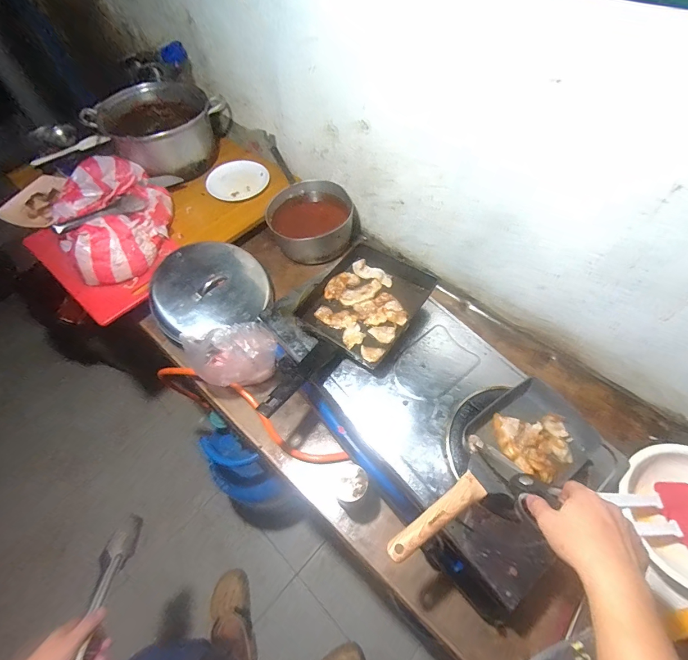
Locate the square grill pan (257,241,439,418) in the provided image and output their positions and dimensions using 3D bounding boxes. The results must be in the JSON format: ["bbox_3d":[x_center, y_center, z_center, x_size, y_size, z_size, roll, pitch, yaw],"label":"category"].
[{"bbox_3d":[-0.002,-0.003,0.751,0.212,0.065,0.445,30,63,18],"label":"square grill pan"}]

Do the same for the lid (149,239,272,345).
[{"bbox_3d":[-0.331,-0.101,0.906,0.261,0.038,0.273,7,69,-18],"label":"lid"}]

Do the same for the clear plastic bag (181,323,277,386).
[{"bbox_3d":[-0.236,0.043,0.753,0.190,0.187,0.103,-3,58,-1],"label":"clear plastic bag"}]

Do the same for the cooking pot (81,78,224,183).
[{"bbox_3d":[-0.541,-0.598,1.121,0.359,0.176,0.297,-37,64,-20],"label":"cooking pot"}]

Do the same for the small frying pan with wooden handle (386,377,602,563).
[{"bbox_3d":[0.226,0.226,0.561,0.379,0.064,0.161,-32,62,-18],"label":"small frying pan with wooden handle"}]

